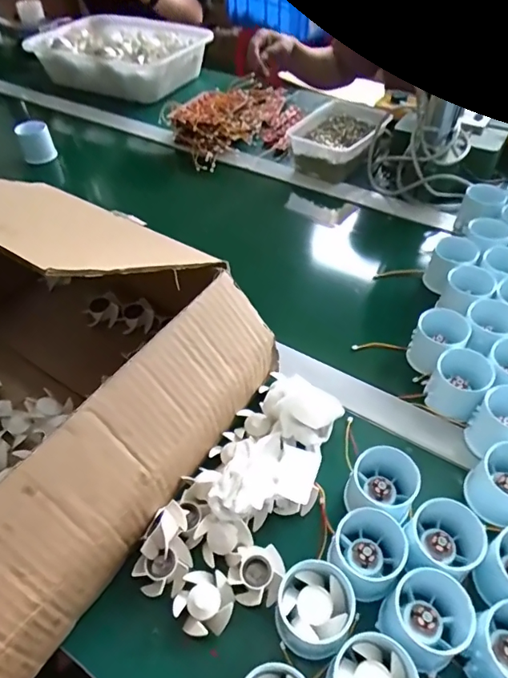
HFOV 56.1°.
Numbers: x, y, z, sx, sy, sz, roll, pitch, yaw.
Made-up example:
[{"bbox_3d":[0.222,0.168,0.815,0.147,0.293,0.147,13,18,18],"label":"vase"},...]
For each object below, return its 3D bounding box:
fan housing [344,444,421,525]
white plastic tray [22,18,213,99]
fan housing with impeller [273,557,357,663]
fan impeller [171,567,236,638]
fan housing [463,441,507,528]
[{"bbox_3d":[0.107,0.122,0.398,0.057,0.050,0.066,26,54,23],"label":"fan housing"},{"bbox_3d":[-0.291,-0.629,1.047,0.326,0.085,0.250,25,54,22],"label":"white plastic tray"},{"bbox_3d":[0.043,0.193,0.342,0.050,0.047,0.052,-1,48,1],"label":"fan housing with impeller"},{"bbox_3d":[-0.037,0.199,0.359,0.043,0.017,0.041,-1,48,1],"label":"fan impeller"},{"bbox_3d":[0.210,0.119,0.393,0.050,0.053,0.051,-1,48,1],"label":"fan housing"}]

